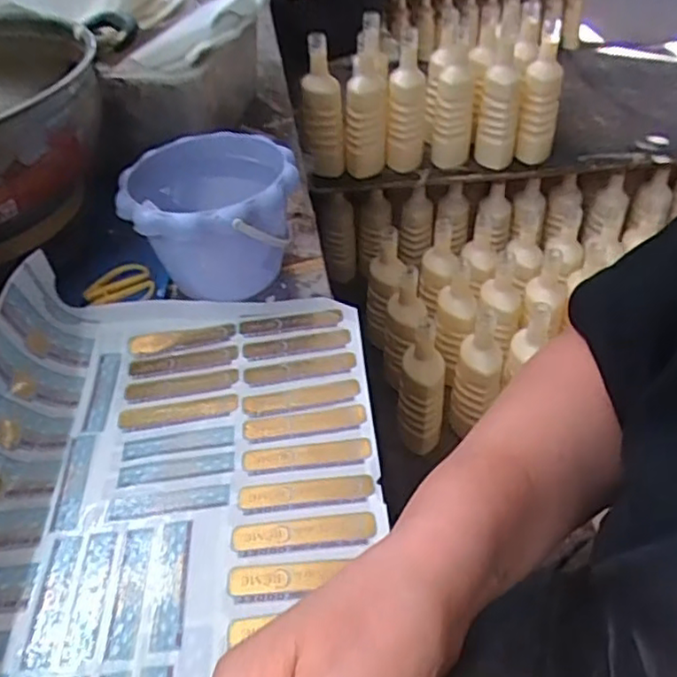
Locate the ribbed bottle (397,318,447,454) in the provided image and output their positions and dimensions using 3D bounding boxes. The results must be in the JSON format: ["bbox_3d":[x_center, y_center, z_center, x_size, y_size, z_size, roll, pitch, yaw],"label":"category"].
[{"bbox_3d":[0.131,0.082,1.013,0.074,0.234,0.059,8,22,15],"label":"ribbed bottle"}]

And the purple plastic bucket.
[{"bbox_3d":[-0.109,-0.103,0.582,0.151,0.110,0.148,-3,43,1],"label":"purple plastic bucket"}]

